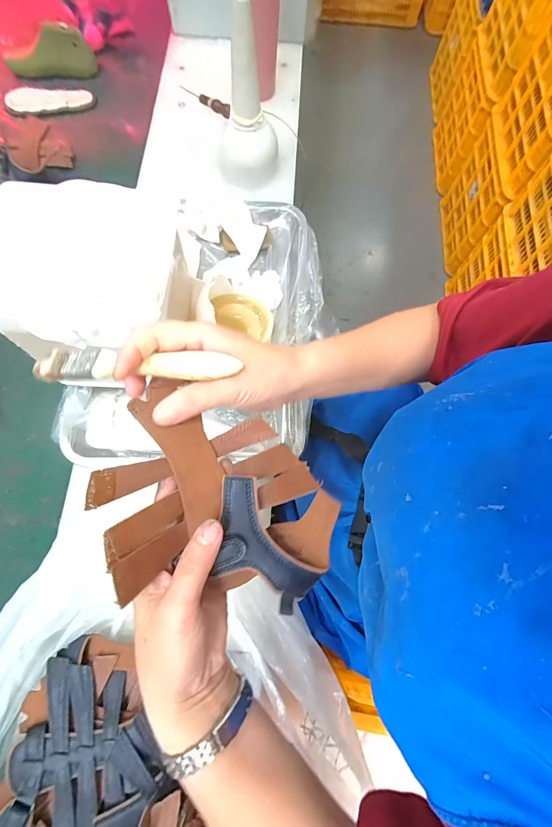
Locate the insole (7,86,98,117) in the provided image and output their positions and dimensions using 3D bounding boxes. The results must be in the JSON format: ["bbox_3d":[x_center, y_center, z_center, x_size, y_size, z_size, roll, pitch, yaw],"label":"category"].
[{"bbox_3d":[-0.411,-0.571,0.631,0.151,0.012,0.049,-5,75,-3],"label":"insole"}]

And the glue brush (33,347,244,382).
[{"bbox_3d":[-0.095,-0.033,0.232,0.140,0.006,0.023,3,75,11],"label":"glue brush"}]

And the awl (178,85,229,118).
[{"bbox_3d":[-0.119,-0.528,0.582,0.116,0.015,0.016,38,77,8],"label":"awl"}]

